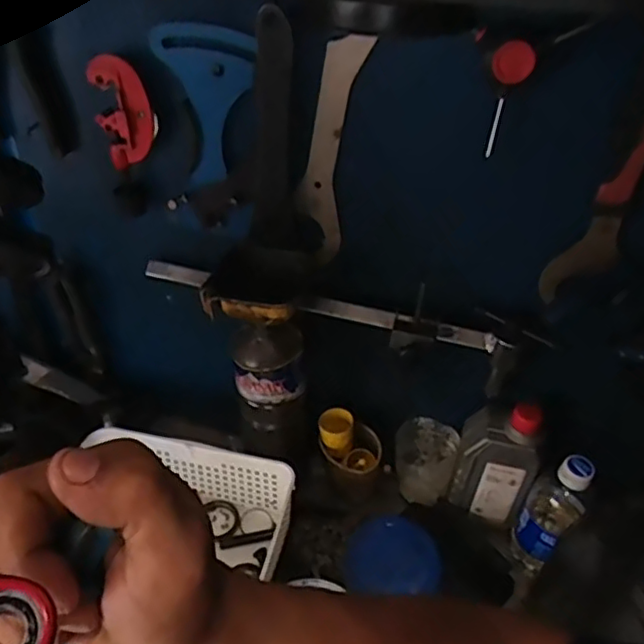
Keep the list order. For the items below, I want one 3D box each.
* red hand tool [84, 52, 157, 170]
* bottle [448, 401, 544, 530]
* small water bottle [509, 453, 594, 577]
[{"bbox_3d":[-0.179,-0.192,0.563,0.051,0.097,0.024,1,36,6],"label":"red hand tool"},{"bbox_3d":[0.188,0.153,0.666,0.081,0.157,0.045,19,41,19],"label":"bottle"},{"bbox_3d":[0.243,0.194,0.643,0.052,0.149,0.064,27,44,27],"label":"small water bottle"}]

